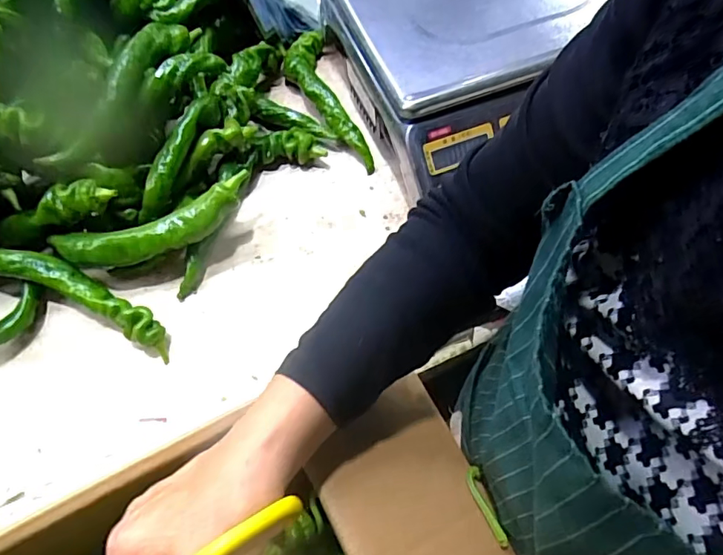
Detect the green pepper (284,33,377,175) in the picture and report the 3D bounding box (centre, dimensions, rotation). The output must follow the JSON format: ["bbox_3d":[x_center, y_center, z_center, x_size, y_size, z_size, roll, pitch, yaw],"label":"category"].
[{"bbox_3d":[-0.047,-0.214,0.630,0.060,0.043,0.219,-17,63,-8],"label":"green pepper"}]

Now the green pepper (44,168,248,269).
[{"bbox_3d":[-0.202,-0.049,0.512,0.192,0.032,0.048,-17,63,-8],"label":"green pepper"}]

